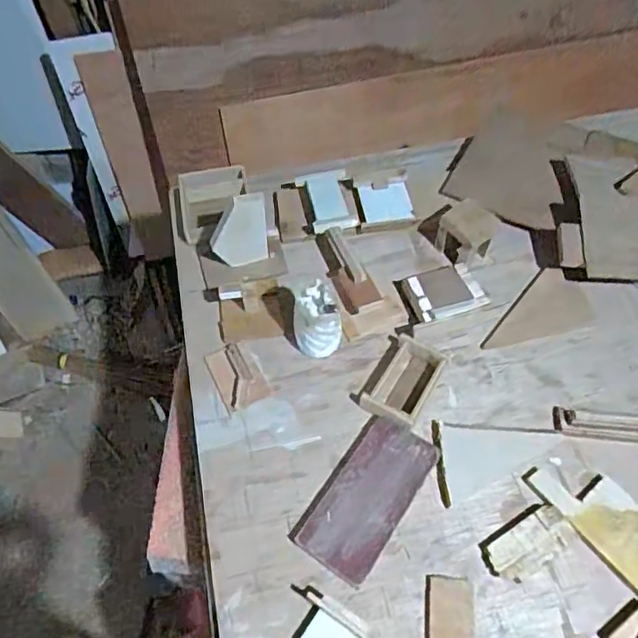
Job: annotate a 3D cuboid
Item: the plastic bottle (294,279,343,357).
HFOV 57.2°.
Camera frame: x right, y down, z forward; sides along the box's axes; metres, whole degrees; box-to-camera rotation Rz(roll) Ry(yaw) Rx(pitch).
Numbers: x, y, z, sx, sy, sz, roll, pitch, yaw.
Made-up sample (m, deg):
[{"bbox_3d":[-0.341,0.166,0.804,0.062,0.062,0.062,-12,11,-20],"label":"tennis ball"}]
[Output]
[{"bbox_3d":[-0.002,-0.001,0.812,0.065,0.108,0.064,-4,54,-1],"label":"plastic bottle"}]

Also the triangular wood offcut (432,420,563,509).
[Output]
[{"bbox_3d":[0.224,0.175,0.728,0.153,0.009,0.097,-2,54,0],"label":"triangular wood offcut"}]

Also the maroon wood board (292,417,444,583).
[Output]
[{"bbox_3d":[0.060,0.211,0.710,0.095,0.026,0.191,29,60,21],"label":"maroon wood board"}]

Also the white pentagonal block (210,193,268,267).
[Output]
[{"bbox_3d":[-0.116,-0.123,0.862,0.085,0.119,0.026,-13,55,-7],"label":"white pentagonal block"}]

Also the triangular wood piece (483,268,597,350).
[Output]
[{"bbox_3d":[0.334,0.002,0.854,0.099,0.013,0.174,35,62,24],"label":"triangular wood piece"}]

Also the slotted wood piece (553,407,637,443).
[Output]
[{"bbox_3d":[0.384,0.134,0.746,0.160,0.013,0.042,4,55,5],"label":"slotted wood piece"}]

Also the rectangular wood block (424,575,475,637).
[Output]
[{"bbox_3d":[0.142,0.326,0.638,0.052,0.008,0.081,4,54,5],"label":"rectangular wood block"}]

